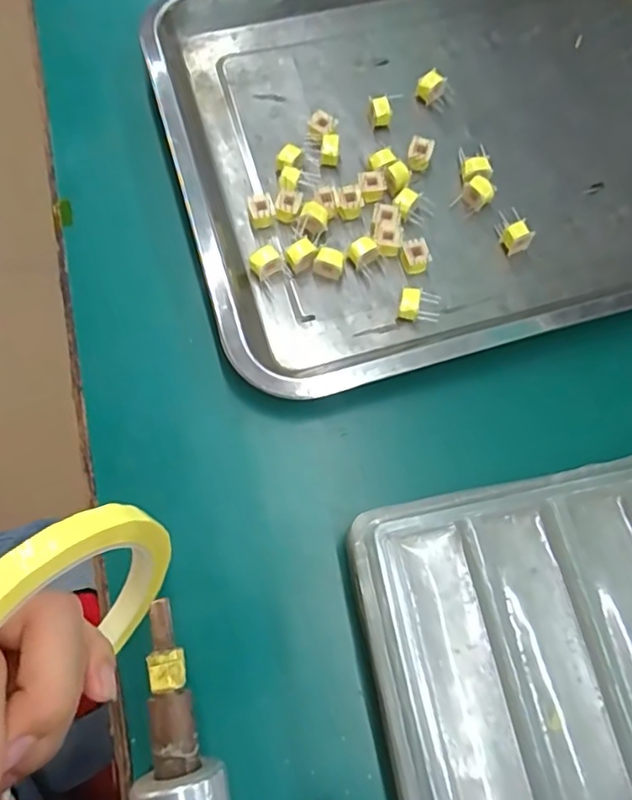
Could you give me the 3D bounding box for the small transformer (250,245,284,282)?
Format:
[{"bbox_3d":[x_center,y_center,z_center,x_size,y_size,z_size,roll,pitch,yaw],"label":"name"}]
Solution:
[{"bbox_3d":[-0.028,-0.076,0.328,0.016,0.017,0.012,-38,77,-13],"label":"small transformer"}]

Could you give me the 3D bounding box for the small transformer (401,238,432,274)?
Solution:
[{"bbox_3d":[0.056,-0.082,0.334,0.015,0.012,0.016,-11,73,-6],"label":"small transformer"}]

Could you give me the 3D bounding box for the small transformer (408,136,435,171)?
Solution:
[{"bbox_3d":[0.063,-0.149,0.356,0.014,0.010,0.019,16,72,3],"label":"small transformer"}]

